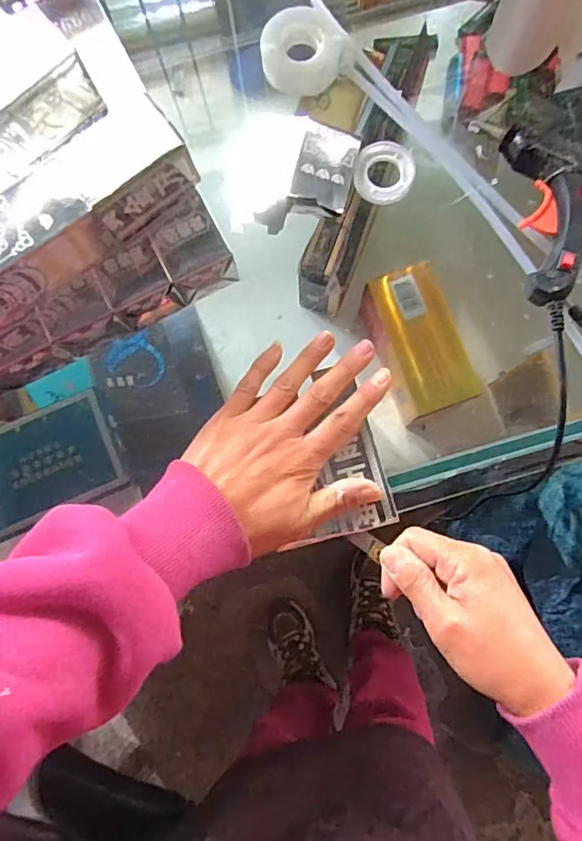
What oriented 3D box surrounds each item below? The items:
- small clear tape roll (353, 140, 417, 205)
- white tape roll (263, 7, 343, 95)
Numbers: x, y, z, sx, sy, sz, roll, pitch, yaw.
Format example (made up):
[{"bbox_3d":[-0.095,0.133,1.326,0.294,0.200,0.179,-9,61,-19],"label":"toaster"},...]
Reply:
[{"bbox_3d":[0.067,-0.178,0.377,0.043,0.010,0.043,0,83,2],"label":"small clear tape roll"},{"bbox_3d":[0.005,-0.269,0.381,0.052,0.021,0.057,0,83,2],"label":"white tape roll"}]

